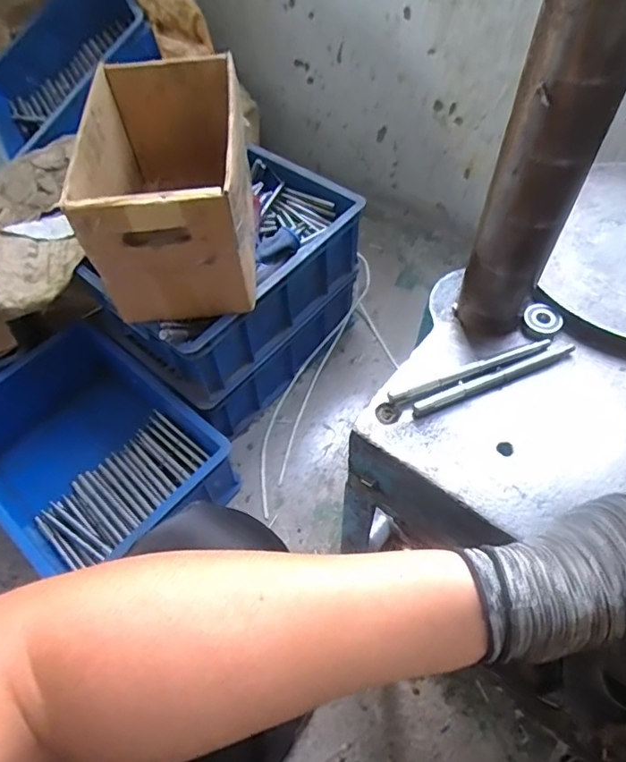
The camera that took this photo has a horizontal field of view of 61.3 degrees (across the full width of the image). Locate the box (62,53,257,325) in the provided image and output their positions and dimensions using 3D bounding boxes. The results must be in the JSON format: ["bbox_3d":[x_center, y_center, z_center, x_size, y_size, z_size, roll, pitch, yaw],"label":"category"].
[{"bbox_3d":[-0.193,-0.275,0.743,0.189,0.193,0.320,-6,57,-2],"label":"box"}]

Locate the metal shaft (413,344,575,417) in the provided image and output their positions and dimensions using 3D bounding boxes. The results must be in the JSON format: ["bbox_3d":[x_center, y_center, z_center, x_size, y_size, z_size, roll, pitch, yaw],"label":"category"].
[{"bbox_3d":[0.166,-0.002,0.475,0.165,0.013,0.014,-21,58,-11],"label":"metal shaft"}]

